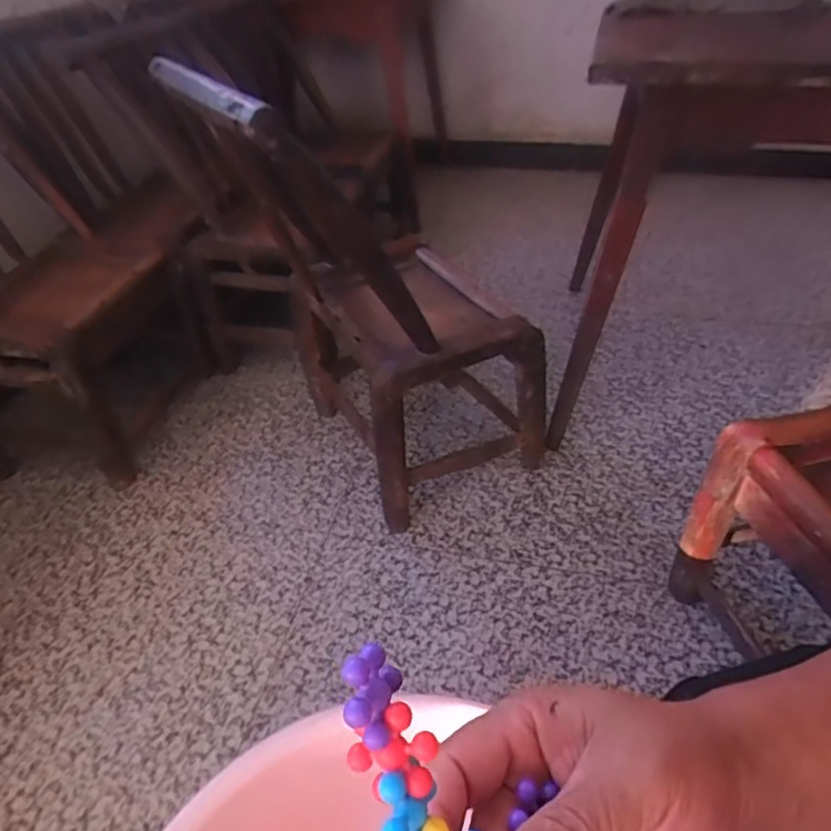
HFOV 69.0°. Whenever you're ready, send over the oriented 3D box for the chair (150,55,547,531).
[{"bbox_3d":[-0.062,-0.185,0.928,0.407,0.630,0.384,-23,44,-24],"label":"chair"}]

